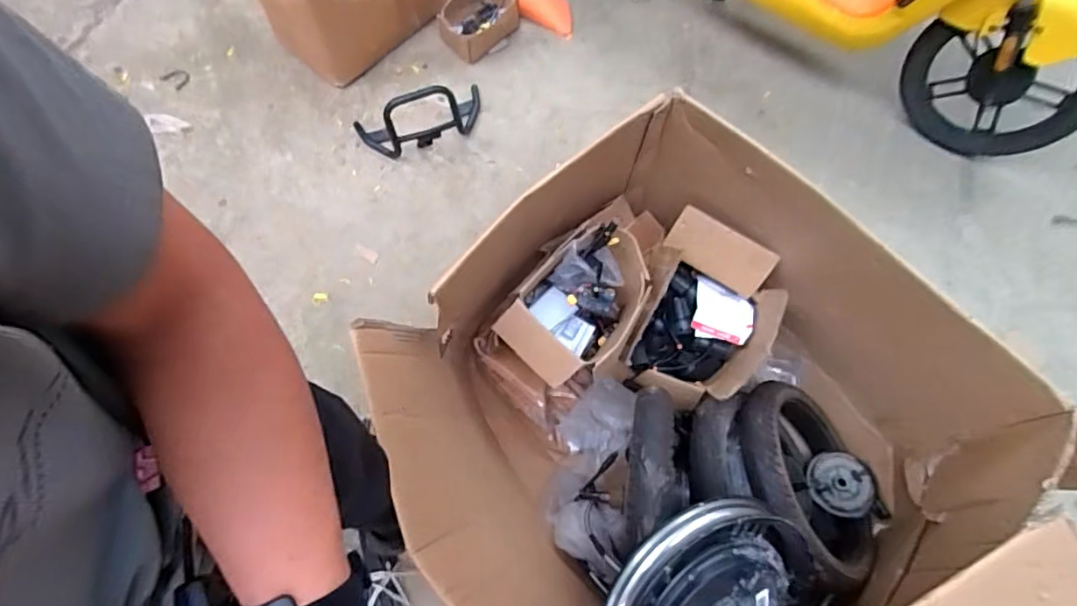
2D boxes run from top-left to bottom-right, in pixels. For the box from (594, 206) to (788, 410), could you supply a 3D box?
[{"bbox_3d":[0.295,0.034,1.091,0.236,0.173,0.305,29,74,11],"label":"box"}]

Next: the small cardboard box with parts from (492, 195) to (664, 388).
[{"bbox_3d":[0.071,0.012,1.059,0.179,0.211,0.277,43,75,13],"label":"small cardboard box with parts"}]

